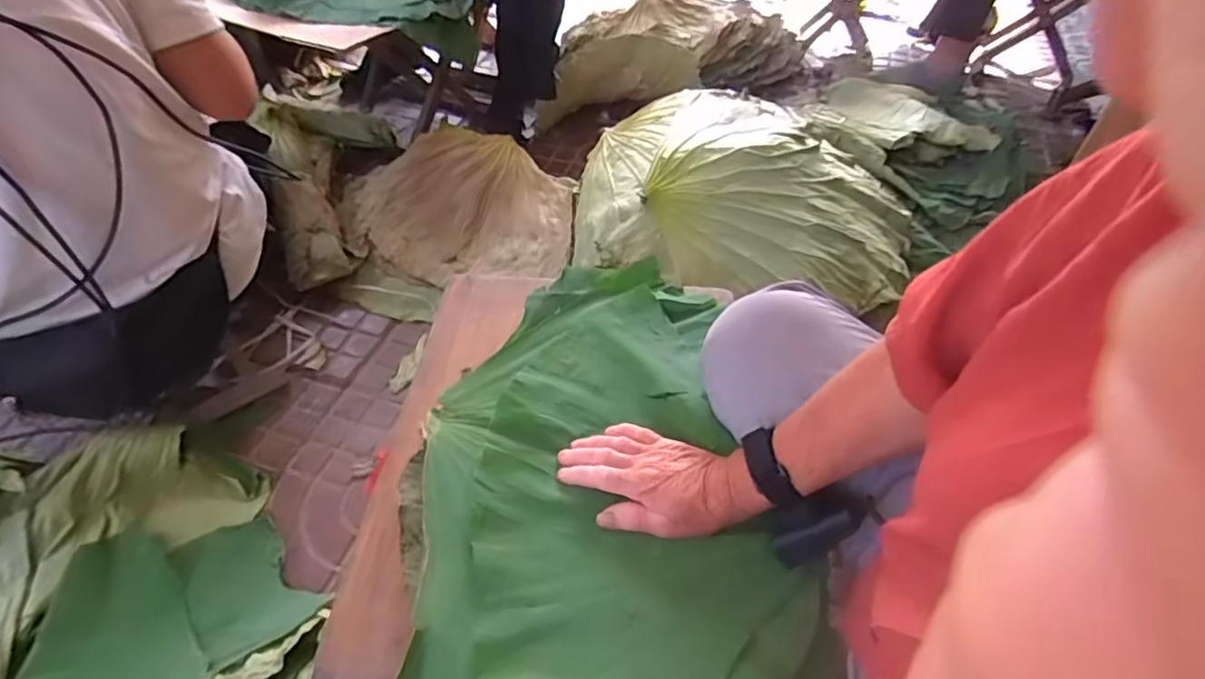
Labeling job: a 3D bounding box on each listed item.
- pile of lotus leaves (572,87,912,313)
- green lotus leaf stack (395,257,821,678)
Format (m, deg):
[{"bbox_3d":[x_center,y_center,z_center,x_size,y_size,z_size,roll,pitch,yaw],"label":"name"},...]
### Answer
[{"bbox_3d":[0.245,-0.257,1.084,0.575,0.153,0.424,-5,47,-7],"label":"pile of lotus leaves"},{"bbox_3d":[-0.003,0.117,0.555,0.289,0.054,0.506,-2,47,-4],"label":"green lotus leaf stack"}]

